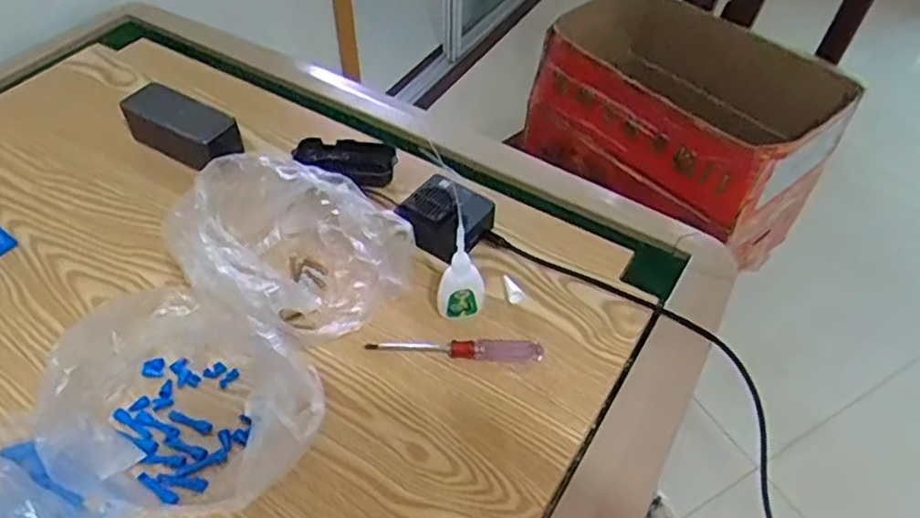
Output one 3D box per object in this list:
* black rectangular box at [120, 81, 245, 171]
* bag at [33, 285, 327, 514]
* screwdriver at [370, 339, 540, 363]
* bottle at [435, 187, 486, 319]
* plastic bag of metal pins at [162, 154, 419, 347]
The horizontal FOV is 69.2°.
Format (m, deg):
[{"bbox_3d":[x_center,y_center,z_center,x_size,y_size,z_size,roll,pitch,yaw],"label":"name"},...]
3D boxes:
[{"bbox_3d":[-0.303,-0.142,0.732,0.144,0.047,0.060,25,53,19],"label":"black rectangular box"},{"bbox_3d":[-0.201,0.104,0.489,0.195,0.103,0.155,24,53,19],"label":"bag"},{"bbox_3d":[-0.004,0.077,0.574,0.149,0.016,0.020,1,49,0],"label":"screwdriver"},{"bbox_3d":[0.000,0.004,0.562,0.038,0.129,0.026,12,50,9],"label":"bottle"},{"bbox_3d":[-0.147,-0.007,0.586,0.161,0.101,0.167,-36,58,-28],"label":"plastic bag of metal pins"}]

